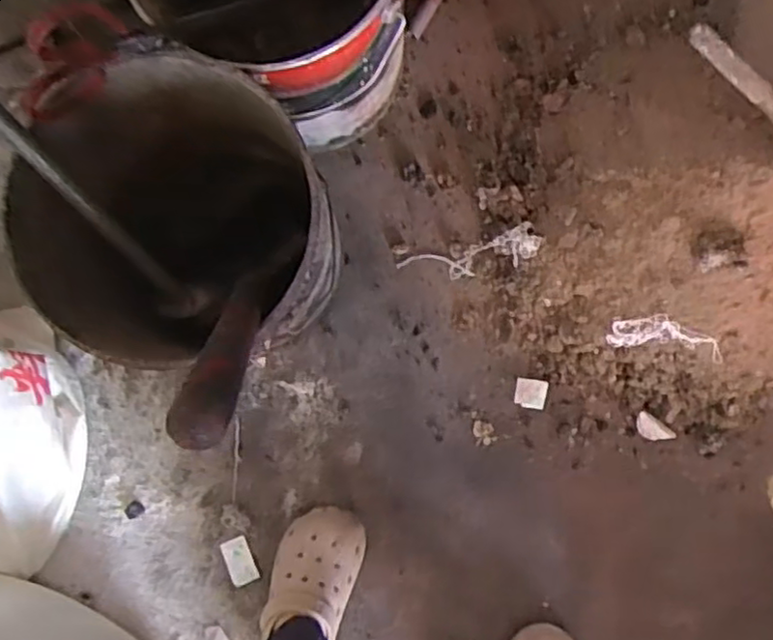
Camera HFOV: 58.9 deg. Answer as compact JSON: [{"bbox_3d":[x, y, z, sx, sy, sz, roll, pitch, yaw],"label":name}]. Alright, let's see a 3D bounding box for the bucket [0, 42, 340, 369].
[{"bbox_3d":[-0.209,-0.106,0.793,0.280,0.324,0.281,0,88,2],"label":"bucket"}]

